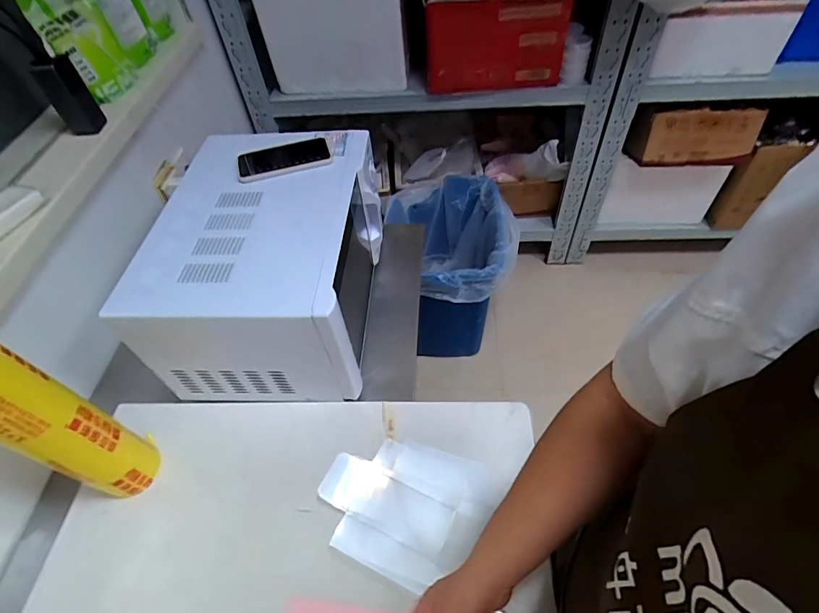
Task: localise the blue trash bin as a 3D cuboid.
[{"bbox_3d":[0.150,-0.146,1.629,0.384,0.494,0.547,-1,53,3],"label":"blue trash bin"}]

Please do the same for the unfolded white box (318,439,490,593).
[{"bbox_3d":[-0.011,0.280,0.643,0.223,0.021,0.184,16,56,15],"label":"unfolded white box"}]

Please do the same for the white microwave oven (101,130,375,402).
[{"bbox_3d":[-0.241,-0.087,0.800,0.335,0.235,0.441,-1,53,3],"label":"white microwave oven"}]

